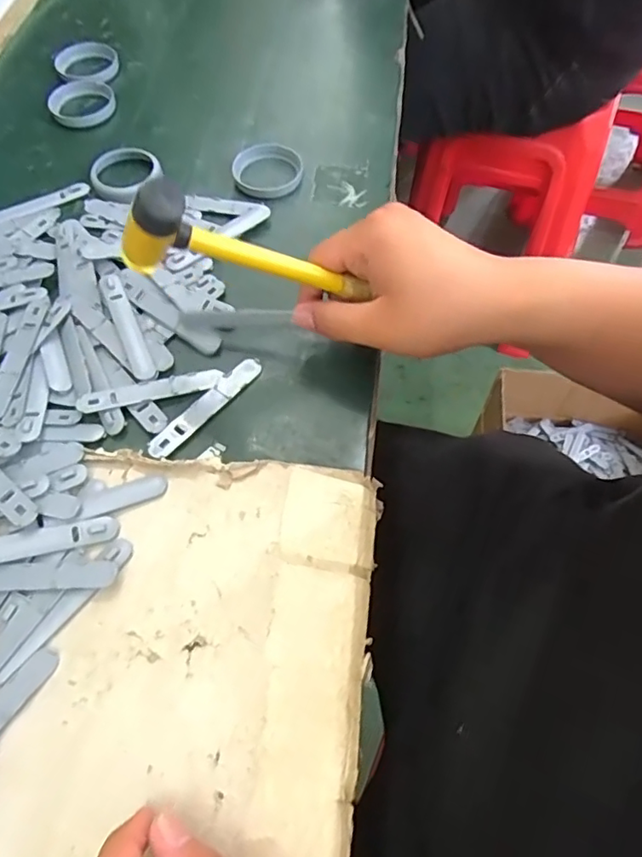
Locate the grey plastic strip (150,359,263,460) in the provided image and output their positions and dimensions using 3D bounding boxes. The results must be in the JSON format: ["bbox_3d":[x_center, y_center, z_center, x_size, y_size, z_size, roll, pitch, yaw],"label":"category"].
[{"bbox_3d":[-0.075,-0.016,0.370,0.016,0.005,0.094,36,68,19],"label":"grey plastic strip"}]

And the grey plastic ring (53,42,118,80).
[{"bbox_3d":[-0.233,-0.362,0.559,0.060,0.012,0.060,-1,61,1],"label":"grey plastic ring"}]

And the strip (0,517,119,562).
[{"bbox_3d":[-0.166,0.066,0.319,0.095,0.004,0.015,-9,68,-12],"label":"strip"}]

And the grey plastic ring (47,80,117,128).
[{"bbox_3d":[-0.225,-0.306,0.529,0.060,0.010,0.060,-1,61,1],"label":"grey plastic ring"}]

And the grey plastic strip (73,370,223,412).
[{"bbox_3d":[-0.112,-0.027,0.373,0.092,0.006,0.016,-14,62,-6],"label":"grey plastic strip"}]

